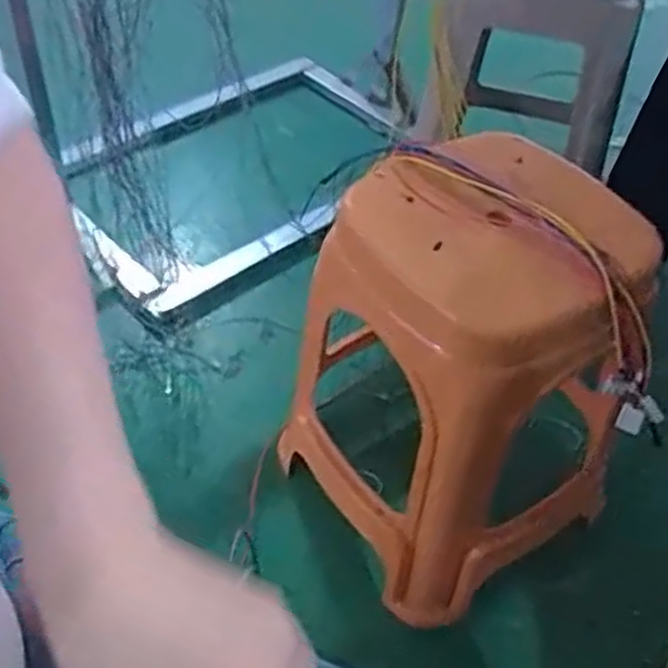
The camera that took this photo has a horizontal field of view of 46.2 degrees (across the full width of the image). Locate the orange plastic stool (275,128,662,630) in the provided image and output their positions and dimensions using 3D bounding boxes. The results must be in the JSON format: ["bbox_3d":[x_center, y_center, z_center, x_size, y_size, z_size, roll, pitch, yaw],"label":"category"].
[{"bbox_3d":[0.150,0.051,0.910,0.311,0.432,0.344,-24,52,-23],"label":"orange plastic stool"}]

